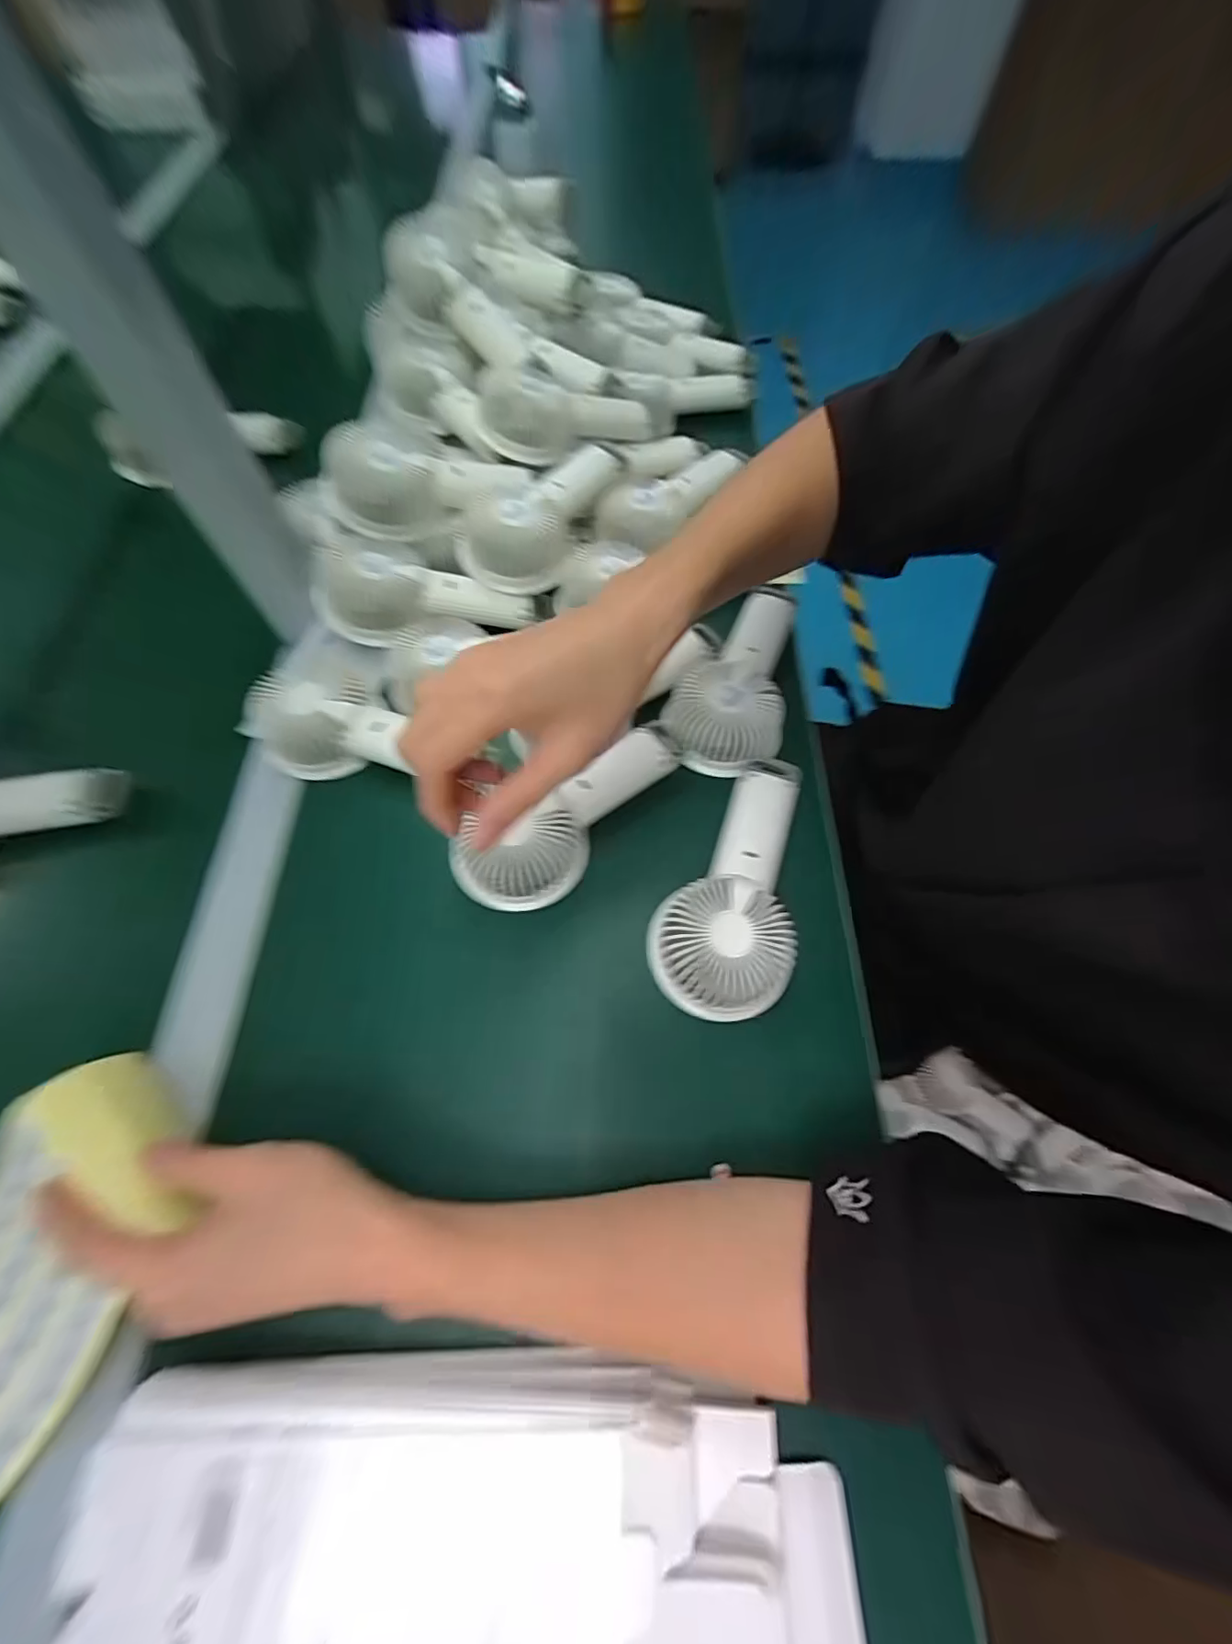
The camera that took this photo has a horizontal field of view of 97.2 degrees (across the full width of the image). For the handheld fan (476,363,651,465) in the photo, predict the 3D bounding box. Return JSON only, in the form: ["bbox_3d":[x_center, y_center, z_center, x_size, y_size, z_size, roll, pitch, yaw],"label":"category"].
[{"bbox_3d":[-0.046,-0.390,0.514,0.172,0.048,0.086,-17,66,-22],"label":"handheld fan"}]

